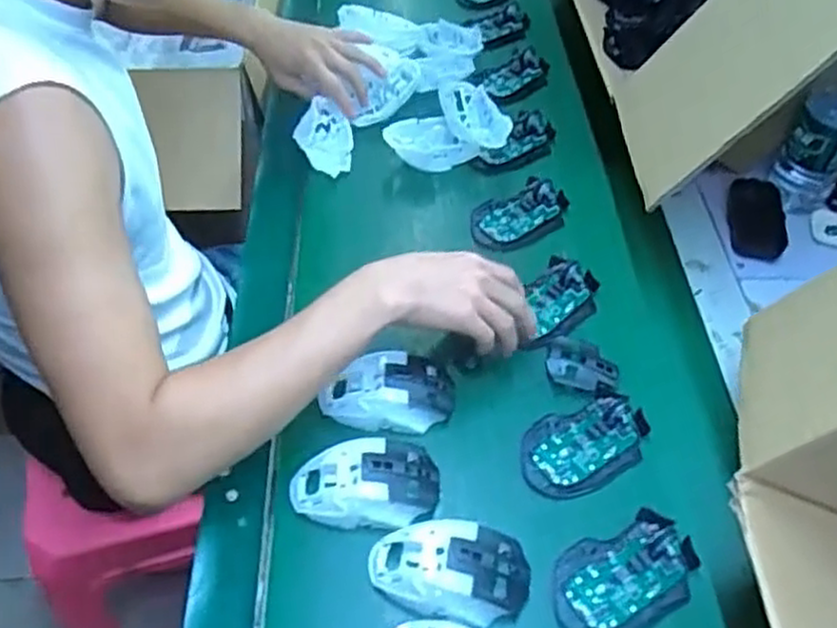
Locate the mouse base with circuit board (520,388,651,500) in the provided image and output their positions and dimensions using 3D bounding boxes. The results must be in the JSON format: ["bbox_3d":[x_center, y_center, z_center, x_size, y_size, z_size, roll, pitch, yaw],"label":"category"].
[{"bbox_3d":[0.139,0.107,0.642,0.113,0.013,0.074,-21,54,-18],"label":"mouse base with circuit board"}]

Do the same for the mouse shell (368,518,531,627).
[{"bbox_3d":[0.022,0.188,0.561,0.115,0.036,0.068,10,51,7],"label":"mouse shell"}]

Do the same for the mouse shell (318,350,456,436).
[{"bbox_3d":[-0.026,0.067,0.663,0.109,0.034,0.064,6,51,3],"label":"mouse shell"}]

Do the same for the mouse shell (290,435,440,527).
[{"bbox_3d":[-0.042,0.135,0.605,0.117,0.037,0.069,-6,51,-7],"label":"mouse shell"}]

